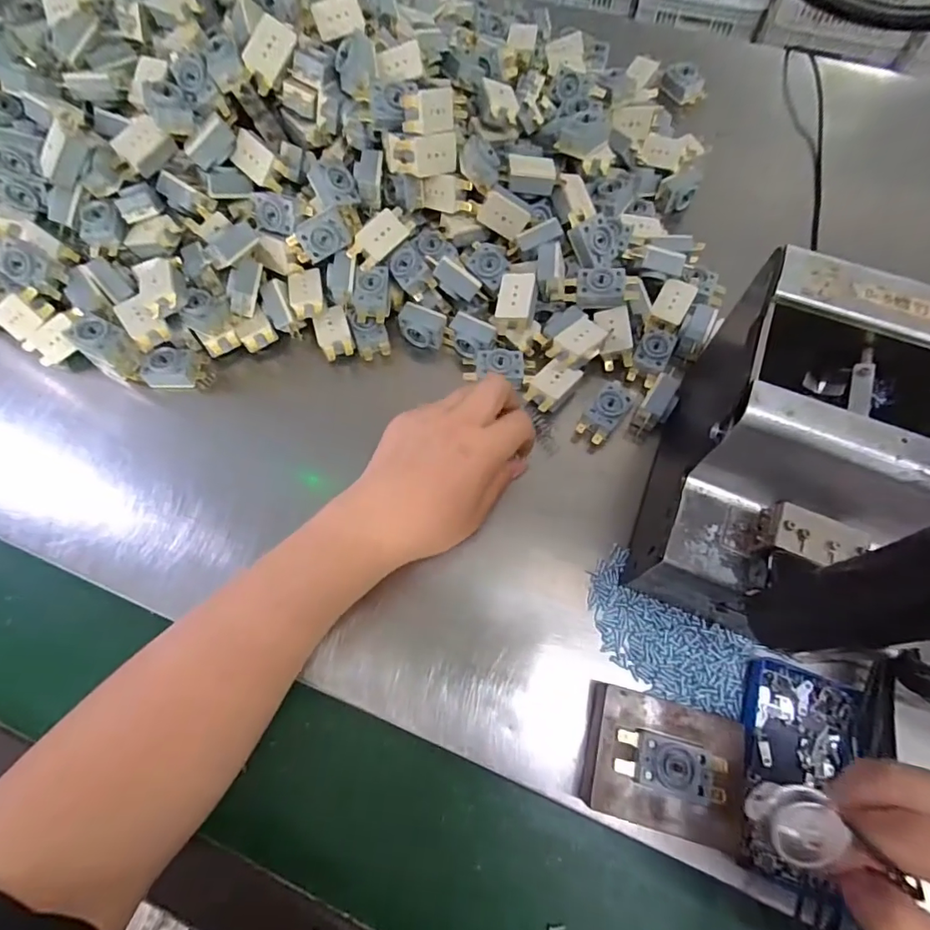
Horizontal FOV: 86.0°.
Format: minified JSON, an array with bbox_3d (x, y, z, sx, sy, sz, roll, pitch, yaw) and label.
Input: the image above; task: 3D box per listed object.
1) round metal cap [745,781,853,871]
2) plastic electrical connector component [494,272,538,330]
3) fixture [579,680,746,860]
[{"bbox_3d":[0.118,0.127,0.175,0.024,0.015,0.030,-28,70,-10],"label":"round metal cap"},{"bbox_3d":[0.040,-0.128,0.389,0.029,0.011,0.042,11,90,15],"label":"plastic electrical connector component"},{"bbox_3d":[0.111,0.168,0.283,0.084,0.041,0.063,13,68,6],"label":"fixture"}]

